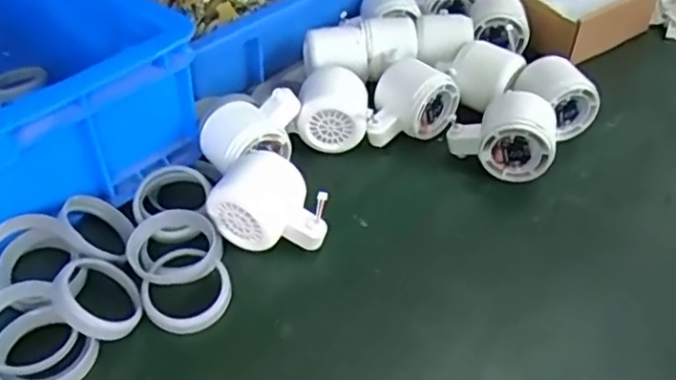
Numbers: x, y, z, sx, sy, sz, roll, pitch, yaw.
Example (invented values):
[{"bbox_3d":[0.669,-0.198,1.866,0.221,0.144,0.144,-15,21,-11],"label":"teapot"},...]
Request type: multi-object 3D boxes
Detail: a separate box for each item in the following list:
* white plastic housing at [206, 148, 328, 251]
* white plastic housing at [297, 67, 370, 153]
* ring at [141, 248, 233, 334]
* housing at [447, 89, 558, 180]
[{"bbox_3d":[-0.046,0.013,0.463,0.079,0.062,0.051,18,47,18],"label":"white plastic housing"},{"bbox_3d":[-0.004,-0.067,0.540,0.059,0.054,0.053,0,44,0],"label":"white plastic housing"},{"bbox_3d":[-0.101,0.066,0.431,0.057,0.011,0.059,0,53,0],"label":"ring"},{"bbox_3d":[0.132,-0.047,0.517,0.080,0.063,0.054,12,45,13],"label":"housing"}]

